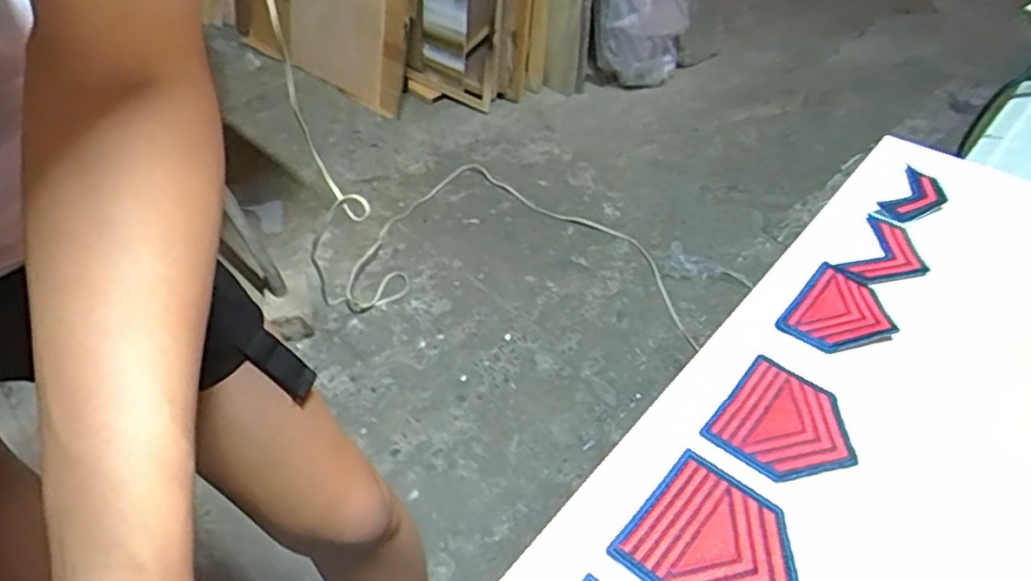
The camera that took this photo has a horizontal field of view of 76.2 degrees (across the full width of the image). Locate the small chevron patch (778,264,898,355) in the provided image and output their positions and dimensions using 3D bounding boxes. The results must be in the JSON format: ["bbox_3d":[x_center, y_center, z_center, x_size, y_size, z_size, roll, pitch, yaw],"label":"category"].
[{"bbox_3d":[0.182,0.012,0.366,0.050,0.008,0.065,26,51,31],"label":"small chevron patch"}]

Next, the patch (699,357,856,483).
[{"bbox_3d":[0.130,0.065,0.315,0.058,0.005,0.062,30,54,29],"label":"patch"}]

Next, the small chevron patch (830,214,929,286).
[{"bbox_3d":[0.226,-0.021,0.398,0.041,0.006,0.068,31,55,27],"label":"small chevron patch"}]

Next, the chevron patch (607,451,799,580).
[{"bbox_3d":[0.083,0.107,0.274,0.066,0.006,0.063,30,50,30],"label":"chevron patch"}]

